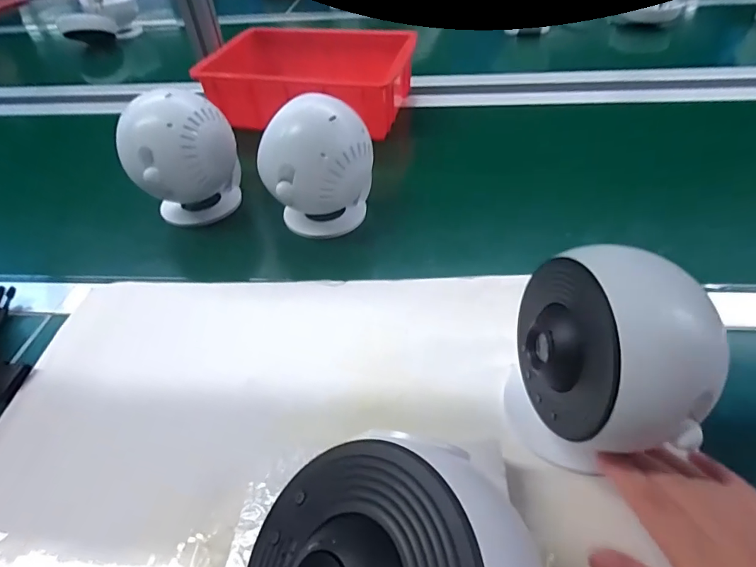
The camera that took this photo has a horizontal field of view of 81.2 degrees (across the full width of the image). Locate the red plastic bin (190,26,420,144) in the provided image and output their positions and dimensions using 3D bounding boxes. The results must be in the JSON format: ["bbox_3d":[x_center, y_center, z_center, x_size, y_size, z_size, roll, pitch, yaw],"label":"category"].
[{"bbox_3d":[-0.095,-0.295,0.660,0.274,0.084,0.171,11,47,15],"label":"red plastic bin"}]

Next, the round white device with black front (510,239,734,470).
[{"bbox_3d":[0.135,0.053,0.258,0.088,0.126,0.098,-3,45,1],"label":"round white device with black front"}]

